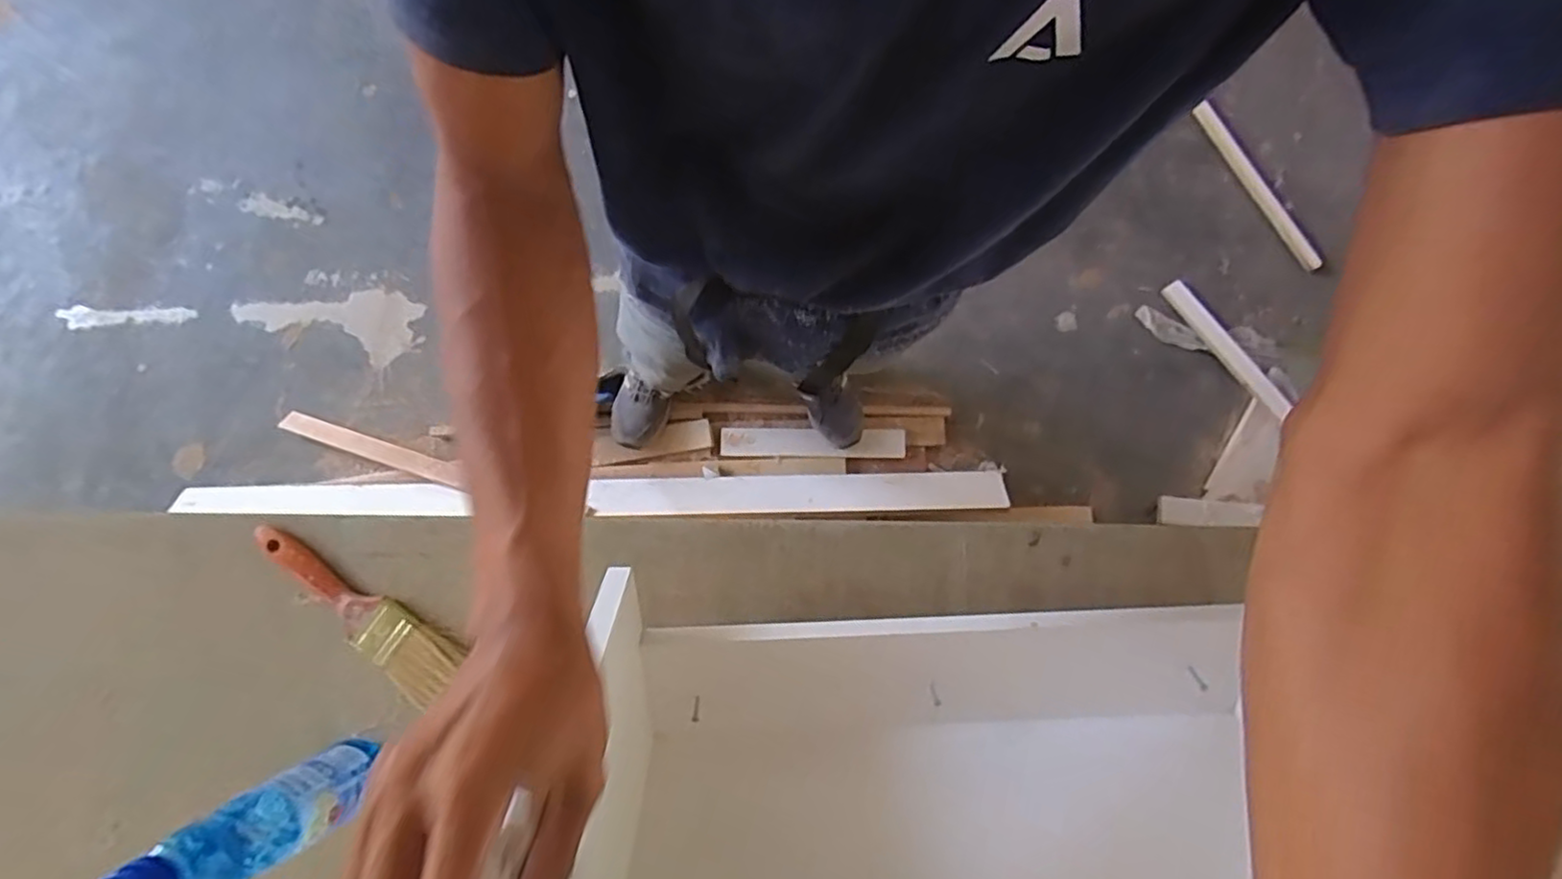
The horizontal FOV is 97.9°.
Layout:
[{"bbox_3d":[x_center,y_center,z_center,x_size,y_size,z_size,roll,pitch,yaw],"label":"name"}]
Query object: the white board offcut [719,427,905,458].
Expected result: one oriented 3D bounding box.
[{"bbox_3d":[0.066,0.004,1.401,0.376,0.015,0.061,0,83,0],"label":"white board offcut"}]

